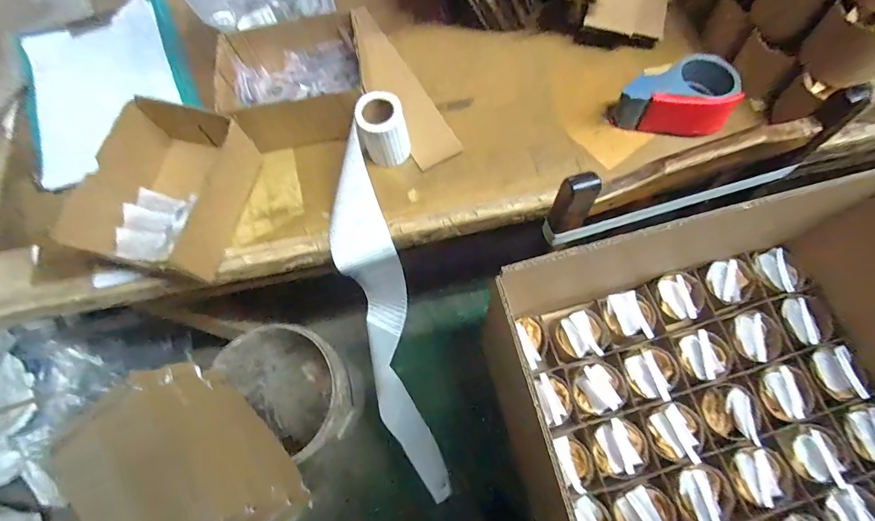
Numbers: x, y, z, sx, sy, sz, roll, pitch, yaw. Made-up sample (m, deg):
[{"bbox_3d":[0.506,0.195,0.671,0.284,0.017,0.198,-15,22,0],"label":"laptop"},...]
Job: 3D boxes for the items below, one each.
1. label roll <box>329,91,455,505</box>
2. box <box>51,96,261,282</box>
[{"bbox_3d":[-0.077,0.108,0.696,0.129,0.716,0.253,-4,38,1],"label":"label roll"},{"bbox_3d":[-0.351,-0.087,0.550,0.147,0.111,0.209,11,72,8],"label":"box"}]

